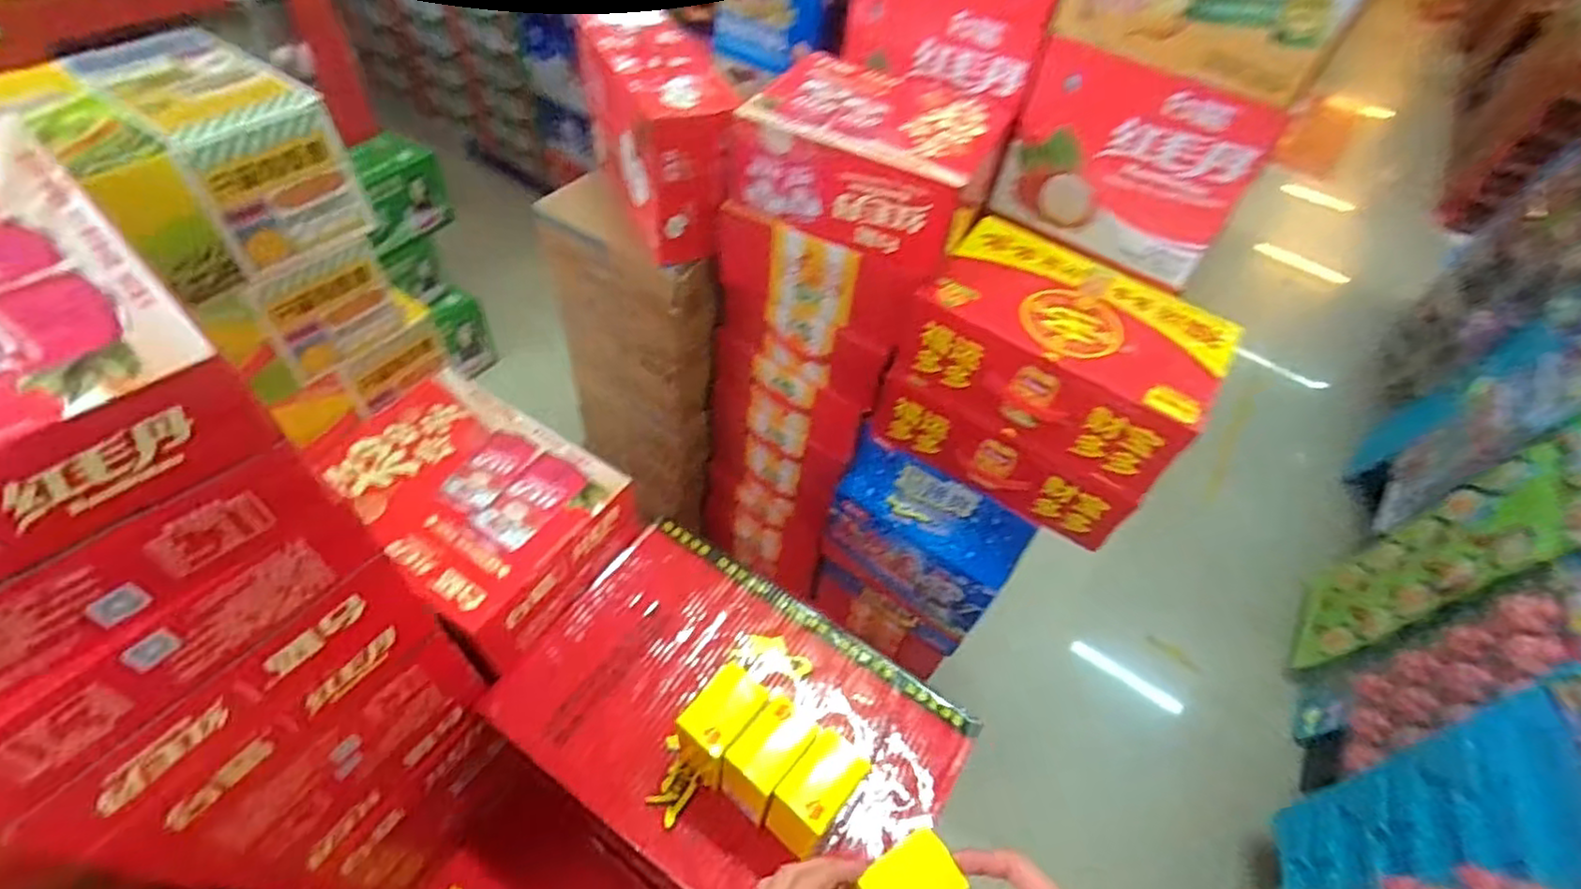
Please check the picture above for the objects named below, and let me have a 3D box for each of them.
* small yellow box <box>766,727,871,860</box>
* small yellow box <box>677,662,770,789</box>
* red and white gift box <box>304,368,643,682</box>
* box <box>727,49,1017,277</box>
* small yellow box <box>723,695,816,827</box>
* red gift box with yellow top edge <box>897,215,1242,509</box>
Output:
[{"bbox_3d":[0.020,0.286,0.555,0.047,0.117,0.066,37,56,22],"label":"small yellow box"},{"bbox_3d":[-0.059,0.245,0.587,0.056,0.101,0.074,32,54,19],"label":"small yellow box"},{"bbox_3d":[-0.324,0.065,0.715,0.293,0.103,0.211,36,55,22],"label":"red and white gift box"},{"bbox_3d":[0.100,-0.353,0.832,0.277,0.116,0.209,23,52,13],"label":"box"},{"bbox_3d":[-0.019,0.268,0.575,0.049,0.100,0.070,37,56,22],"label":"small yellow box"},{"bbox_3d":[0.334,-0.119,0.837,0.327,0.130,0.207,31,54,19],"label":"red gift box with yellow top edge"}]

